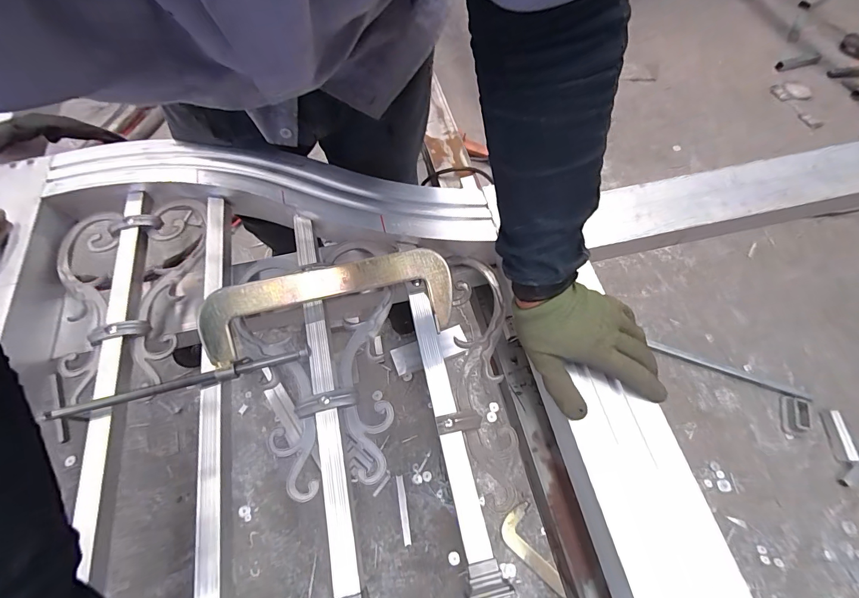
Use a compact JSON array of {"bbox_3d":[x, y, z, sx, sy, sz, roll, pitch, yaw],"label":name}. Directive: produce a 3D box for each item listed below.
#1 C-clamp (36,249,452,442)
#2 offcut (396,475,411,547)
[{"bbox_3d":[-0.213,0.032,0.488,0.473,0.042,0.113,-16,64,-4],"label":"C-clamp"},{"bbox_3d":[-0.063,0.508,0.931,0.017,0.004,0.147,-10,64,-2],"label":"offcut"}]

